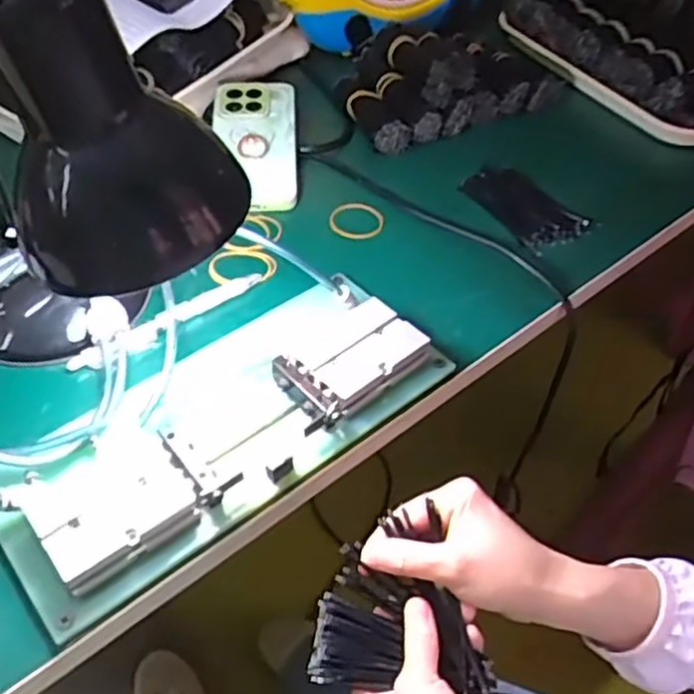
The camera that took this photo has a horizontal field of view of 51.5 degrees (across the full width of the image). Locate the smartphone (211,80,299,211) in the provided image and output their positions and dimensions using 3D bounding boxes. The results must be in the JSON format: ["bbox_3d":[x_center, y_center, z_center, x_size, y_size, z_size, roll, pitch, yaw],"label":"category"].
[{"bbox_3d":[-0.081,-0.181,0.631,0.074,0.013,0.156,-3,58,-2],"label":"smartphone"}]

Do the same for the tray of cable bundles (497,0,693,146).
[{"bbox_3d":[0.309,-0.313,0.735,0.175,0.062,0.277,-22,54,-21],"label":"tray of cable bundles"}]

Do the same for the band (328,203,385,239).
[{"bbox_3d":[0.009,-0.106,0.595,0.045,0.004,0.045,2,49,-2],"label":"band"}]

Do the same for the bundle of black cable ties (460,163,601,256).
[{"bbox_3d":[0.148,-0.122,0.609,0.060,0.018,0.112,-25,54,-21],"label":"bundle of black cable ties"}]

